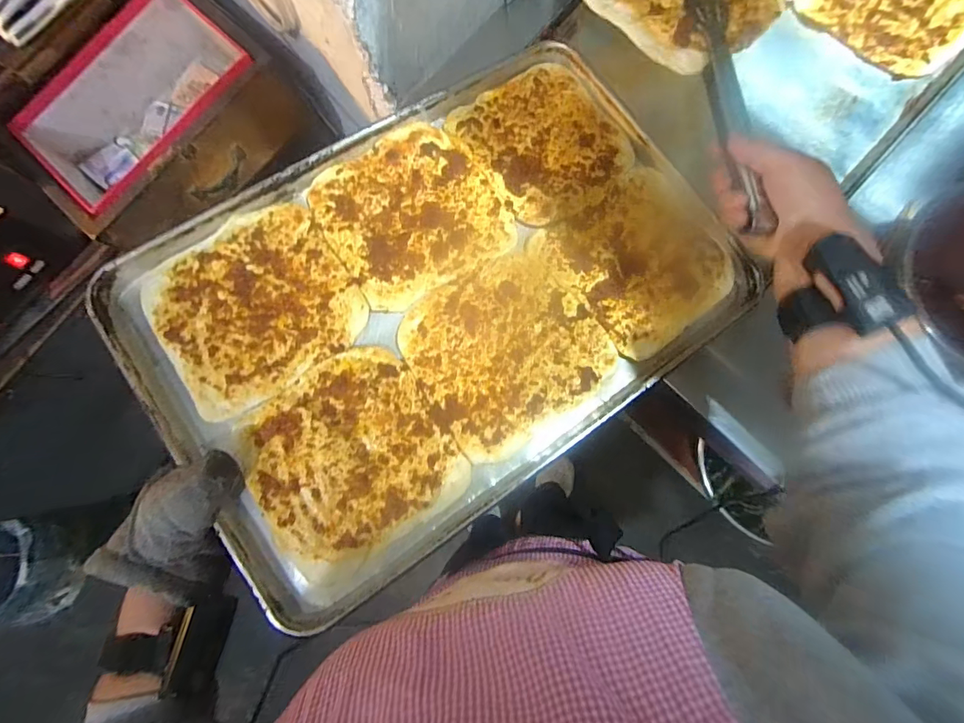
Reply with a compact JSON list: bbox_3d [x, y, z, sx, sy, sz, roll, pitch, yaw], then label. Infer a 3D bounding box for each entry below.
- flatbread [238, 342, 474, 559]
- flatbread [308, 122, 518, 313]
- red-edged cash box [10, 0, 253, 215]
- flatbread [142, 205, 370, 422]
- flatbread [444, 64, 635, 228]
[{"bbox_3d":[-0.125,0.087,0.437,0.171,0.015,0.178,-32,83,-13],"label":"flatbread"},{"bbox_3d":[-0.075,-0.167,0.506,0.189,0.006,0.180,-31,83,-11],"label":"flatbread"},{"bbox_3d":[-0.468,-0.344,0.659,0.209,0.120,0.314,40,87,7],"label":"red-edged cash box"},{"bbox_3d":[-0.228,-0.057,0.466,0.185,0.009,0.174,-33,82,-12],"label":"flatbread"},{"bbox_3d":[0.076,-0.260,0.541,0.170,0.009,0.186,-36,81,-12],"label":"flatbread"}]

